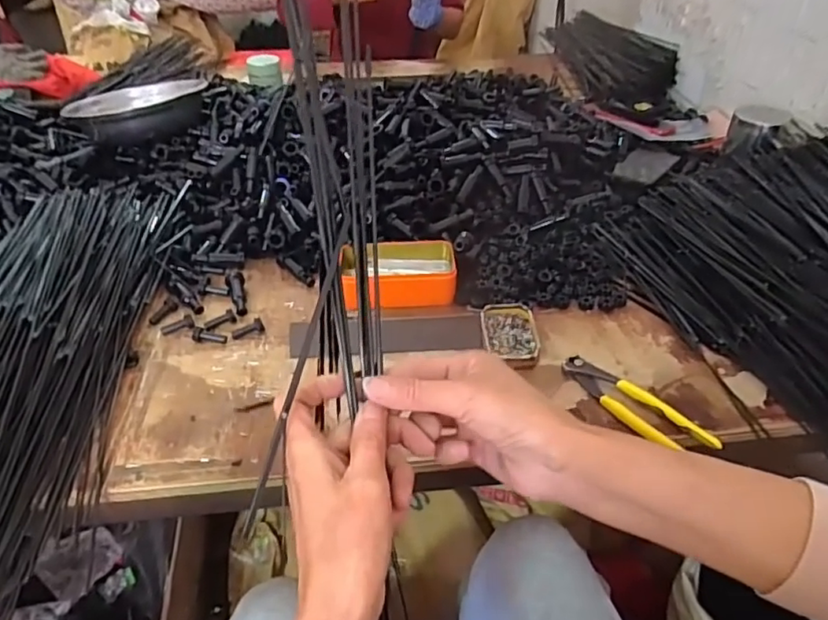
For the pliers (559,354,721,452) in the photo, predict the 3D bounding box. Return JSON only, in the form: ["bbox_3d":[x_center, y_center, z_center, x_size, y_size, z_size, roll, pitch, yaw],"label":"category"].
[{"bbox_3d":[0.221,0.093,0.586,0.049,0.022,0.160,-21,46,-23],"label":"pliers"}]

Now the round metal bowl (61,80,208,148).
[{"bbox_3d":[-0.454,-0.323,0.951,0.198,0.049,0.198,-2,41,-4],"label":"round metal bowl"}]

